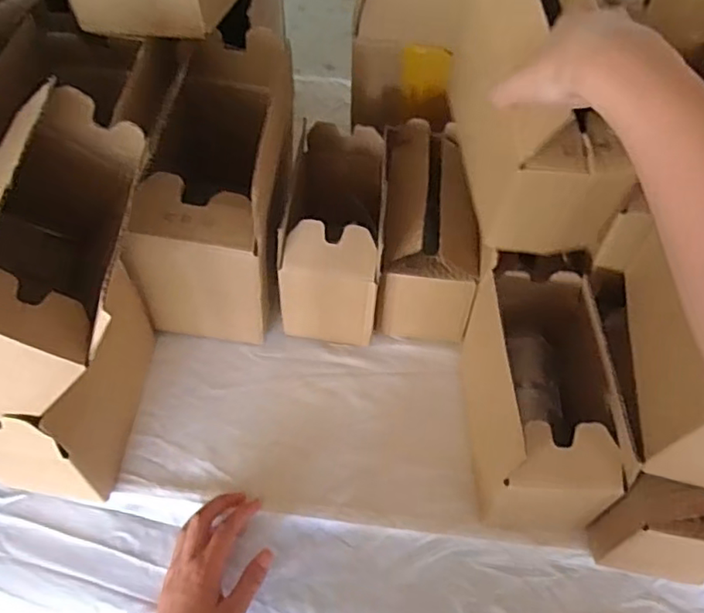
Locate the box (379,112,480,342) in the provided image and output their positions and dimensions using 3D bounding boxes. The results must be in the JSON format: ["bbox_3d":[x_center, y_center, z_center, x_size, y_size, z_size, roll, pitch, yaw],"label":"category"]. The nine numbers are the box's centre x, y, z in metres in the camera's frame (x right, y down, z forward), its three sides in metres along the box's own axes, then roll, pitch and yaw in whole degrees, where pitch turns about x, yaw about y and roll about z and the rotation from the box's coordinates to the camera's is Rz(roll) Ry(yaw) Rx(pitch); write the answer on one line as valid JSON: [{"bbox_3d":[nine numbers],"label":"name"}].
[{"bbox_3d":[0.072,-0.076,0.625,0.079,0.134,0.181,3,57,-1],"label":"box"}]

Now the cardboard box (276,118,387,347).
[{"bbox_3d":[-0.018,-0.079,0.623,0.096,0.129,0.190,5,57,0],"label":"cardboard box"}]

